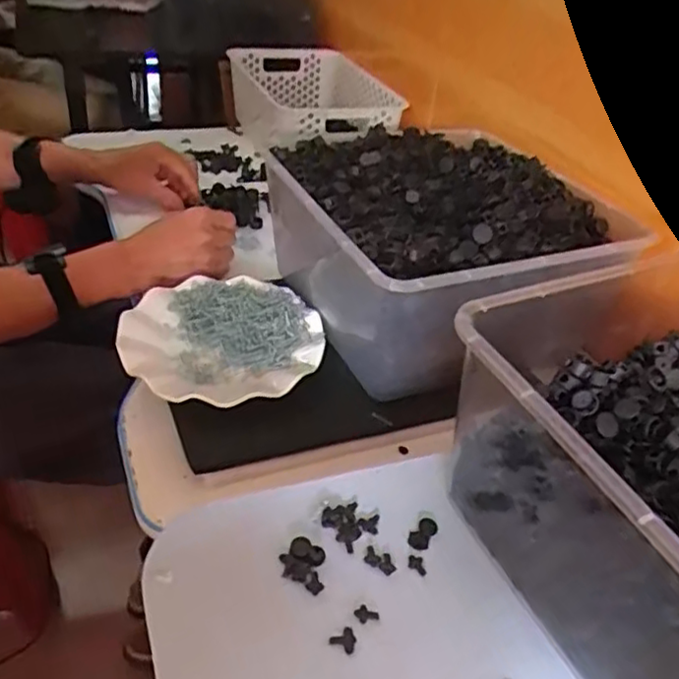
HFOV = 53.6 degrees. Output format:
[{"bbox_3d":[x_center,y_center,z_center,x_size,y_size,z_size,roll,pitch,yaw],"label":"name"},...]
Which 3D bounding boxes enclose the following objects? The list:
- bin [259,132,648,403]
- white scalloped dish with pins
[{"bbox_3d":[0.094,-0.103,0.683,0.286,0.137,0.299,-12,42,-24],"label":"bin"},{"bbox_3d":[-0.106,0.002,0.621,0.178,0.028,0.170,5,38,-4],"label":"white scalloped dish with pins"}]

